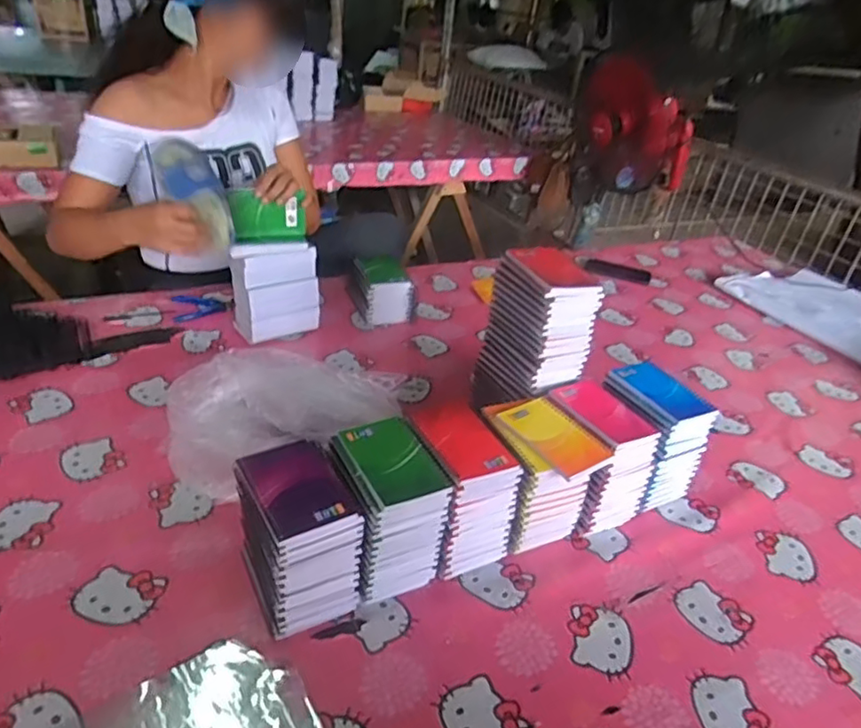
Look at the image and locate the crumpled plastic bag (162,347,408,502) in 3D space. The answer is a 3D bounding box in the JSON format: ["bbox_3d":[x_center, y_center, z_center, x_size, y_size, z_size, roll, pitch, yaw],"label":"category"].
[{"bbox_3d":[-0.198,0.068,0.881,0.320,0.119,0.183,-10,36,-26],"label":"crumpled plastic bag"}]

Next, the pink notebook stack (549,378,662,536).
[{"bbox_3d":[0.216,0.126,0.849,0.114,0.141,0.144,-11,36,-27],"label":"pink notebook stack"}]

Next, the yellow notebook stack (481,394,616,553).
[{"bbox_3d":[0.133,0.139,0.806,0.119,0.143,0.139,-11,36,-27],"label":"yellow notebook stack"}]

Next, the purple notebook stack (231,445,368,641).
[{"bbox_3d":[-0.139,0.182,0.670,0.099,0.154,0.123,-12,37,-29],"label":"purple notebook stack"}]

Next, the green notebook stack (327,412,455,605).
[{"bbox_3d":[-0.048,0.164,0.715,0.101,0.153,0.130,-9,35,-25],"label":"green notebook stack"}]

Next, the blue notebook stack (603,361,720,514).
[{"bbox_3d":[0.310,0.104,0.894,0.104,0.154,0.136,-10,36,-26],"label":"blue notebook stack"}]

